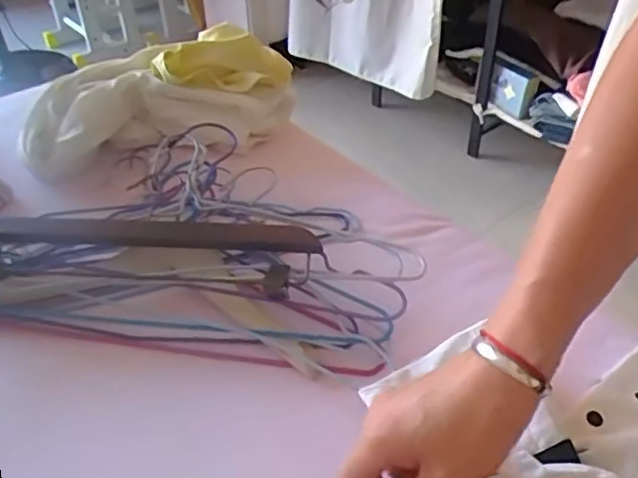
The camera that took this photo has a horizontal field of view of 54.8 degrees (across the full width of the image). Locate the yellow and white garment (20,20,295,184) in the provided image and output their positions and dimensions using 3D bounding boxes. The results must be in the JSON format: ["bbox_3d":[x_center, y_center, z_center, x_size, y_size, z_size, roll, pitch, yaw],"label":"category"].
[{"bbox_3d":[-0.178,-0.167,0.719,0.327,0.090,0.143,-19,43,-21],"label":"yellow and white garment"}]

